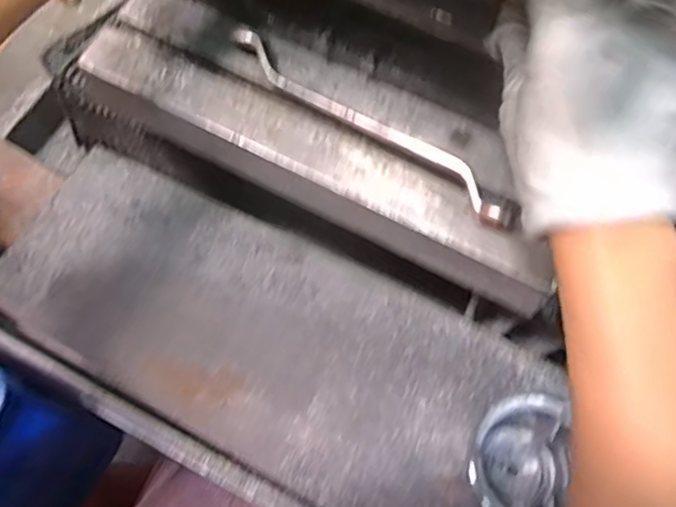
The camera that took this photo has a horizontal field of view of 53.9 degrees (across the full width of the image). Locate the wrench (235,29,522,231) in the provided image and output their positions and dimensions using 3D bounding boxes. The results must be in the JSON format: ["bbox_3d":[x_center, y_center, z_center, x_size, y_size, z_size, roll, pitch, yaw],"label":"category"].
[{"bbox_3d":[0.022,-0.080,0.417,0.210,0.020,0.027,35,71,12],"label":"wrench"}]

